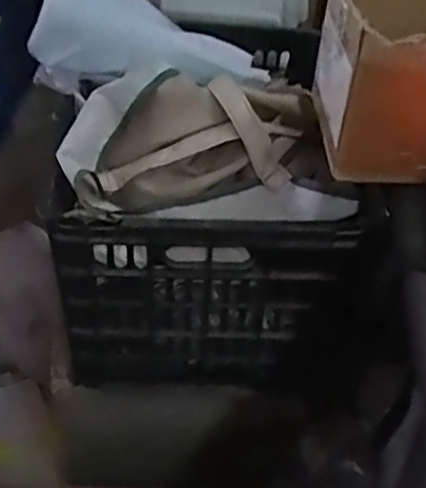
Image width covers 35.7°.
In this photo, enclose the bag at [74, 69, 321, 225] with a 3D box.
[{"bbox_3d":[-0.022,-0.116,0.741,0.285,0.088,0.181,-13,46,-18],"label":"bag"}]

